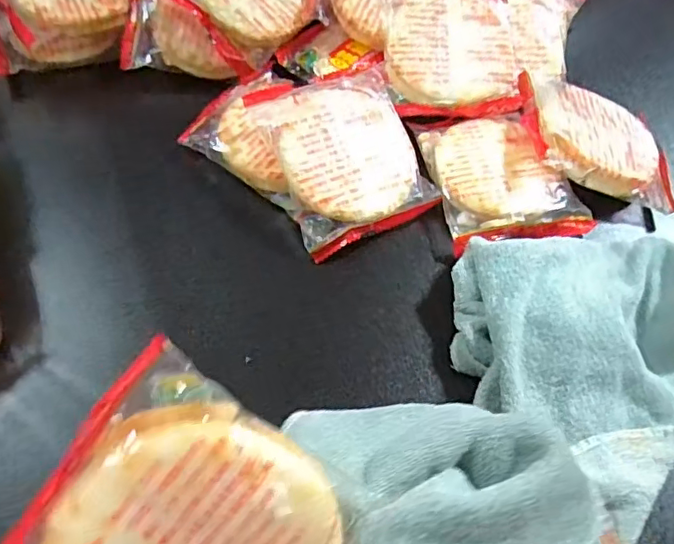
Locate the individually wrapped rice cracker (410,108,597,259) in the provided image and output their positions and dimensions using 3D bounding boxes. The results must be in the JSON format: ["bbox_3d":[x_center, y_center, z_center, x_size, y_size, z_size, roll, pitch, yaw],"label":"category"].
[{"bbox_3d":[0.096,-0.063,0.340,0.083,0.015,0.102,-11,59,-12],"label":"individually wrapped rice cracker"}]

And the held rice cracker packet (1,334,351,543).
[{"bbox_3d":[-0.037,0.075,0.159,0.090,0.015,0.081,34,93,-15],"label":"held rice cracker packet"}]

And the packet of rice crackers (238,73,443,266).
[{"bbox_3d":[0.004,-0.069,0.324,0.079,0.015,0.101,-22,81,-18],"label":"packet of rice crackers"}]

